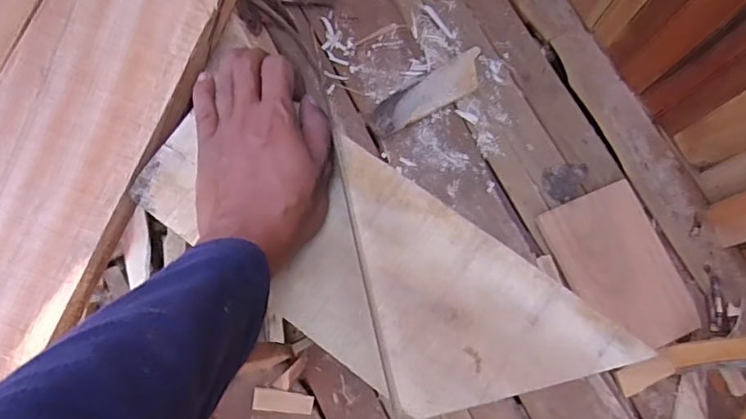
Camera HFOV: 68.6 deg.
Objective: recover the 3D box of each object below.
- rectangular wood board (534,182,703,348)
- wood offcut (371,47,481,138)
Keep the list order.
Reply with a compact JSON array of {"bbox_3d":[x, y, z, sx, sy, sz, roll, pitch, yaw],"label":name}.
[{"bbox_3d":[0.508,0.121,1.125,0.214,0.022,0.321,-21,77,-4],"label":"rectangular wood board"},{"bbox_3d":[0.127,-0.258,1.215,0.289,0.025,0.084,-32,78,-6],"label":"wood offcut"}]

